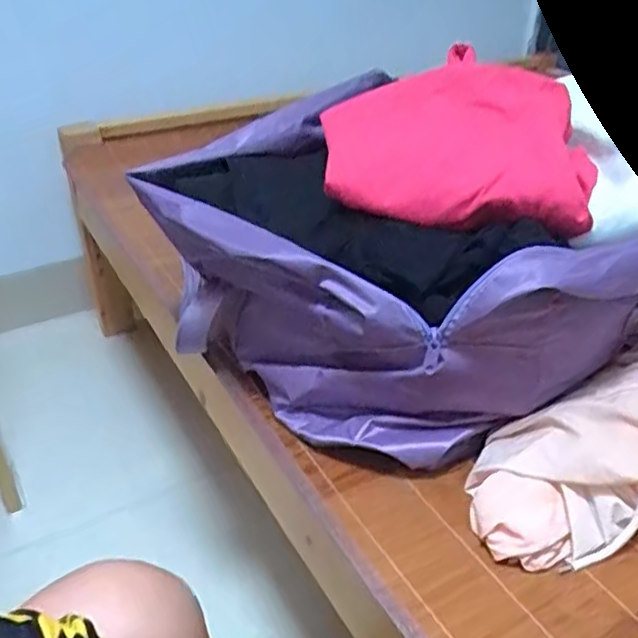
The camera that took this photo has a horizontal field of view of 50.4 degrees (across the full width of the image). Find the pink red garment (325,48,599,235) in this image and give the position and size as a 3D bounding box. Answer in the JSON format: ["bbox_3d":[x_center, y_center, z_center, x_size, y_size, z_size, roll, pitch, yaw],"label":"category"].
[{"bbox_3d":[0.122,-0.164,0.606,0.233,0.102,0.167,5,35,6],"label":"pink red garment"}]

